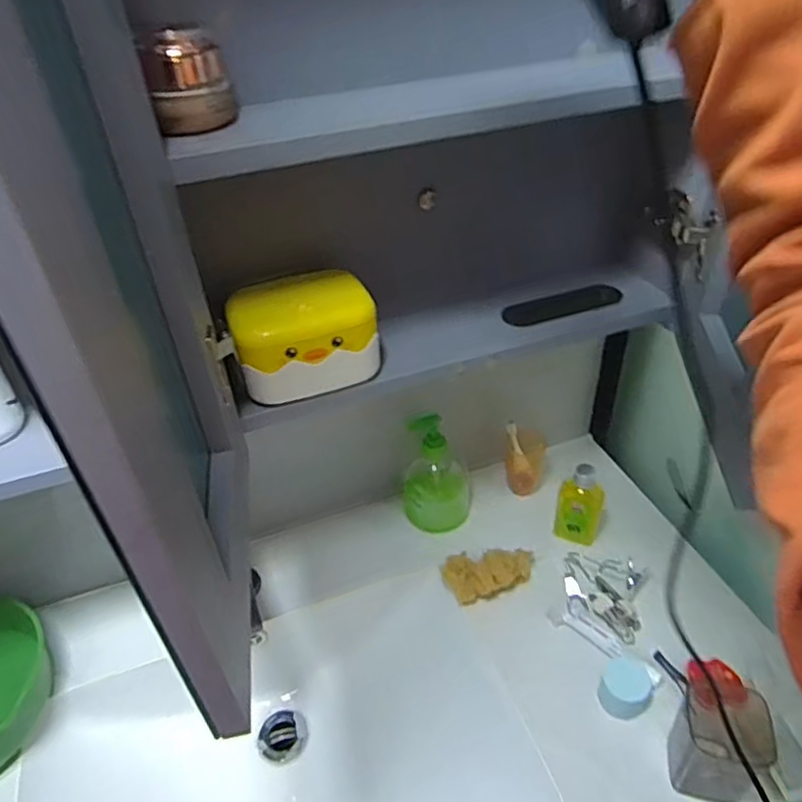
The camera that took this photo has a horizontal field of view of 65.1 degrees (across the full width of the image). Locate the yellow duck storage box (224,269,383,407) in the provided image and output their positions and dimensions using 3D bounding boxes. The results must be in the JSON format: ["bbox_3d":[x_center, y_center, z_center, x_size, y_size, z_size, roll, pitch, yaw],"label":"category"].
[{"bbox_3d":[-0.082,-0.053,0.558,0.126,0.080,0.081,-15,41,-14],"label":"yellow duck storage box"}]

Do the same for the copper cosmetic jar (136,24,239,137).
[{"bbox_3d":[-0.147,-0.223,0.438,0.051,0.063,0.045,-8,40,-4],"label":"copper cosmetic jar"}]

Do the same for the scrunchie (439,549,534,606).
[{"bbox_3d":[0.107,0.201,0.744,0.115,0.045,0.048,-9,40,-6],"label":"scrunchie"}]

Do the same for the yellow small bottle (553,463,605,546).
[{"bbox_3d":[0.220,0.128,0.772,0.052,0.109,0.030,12,42,19],"label":"yellow small bottle"}]

